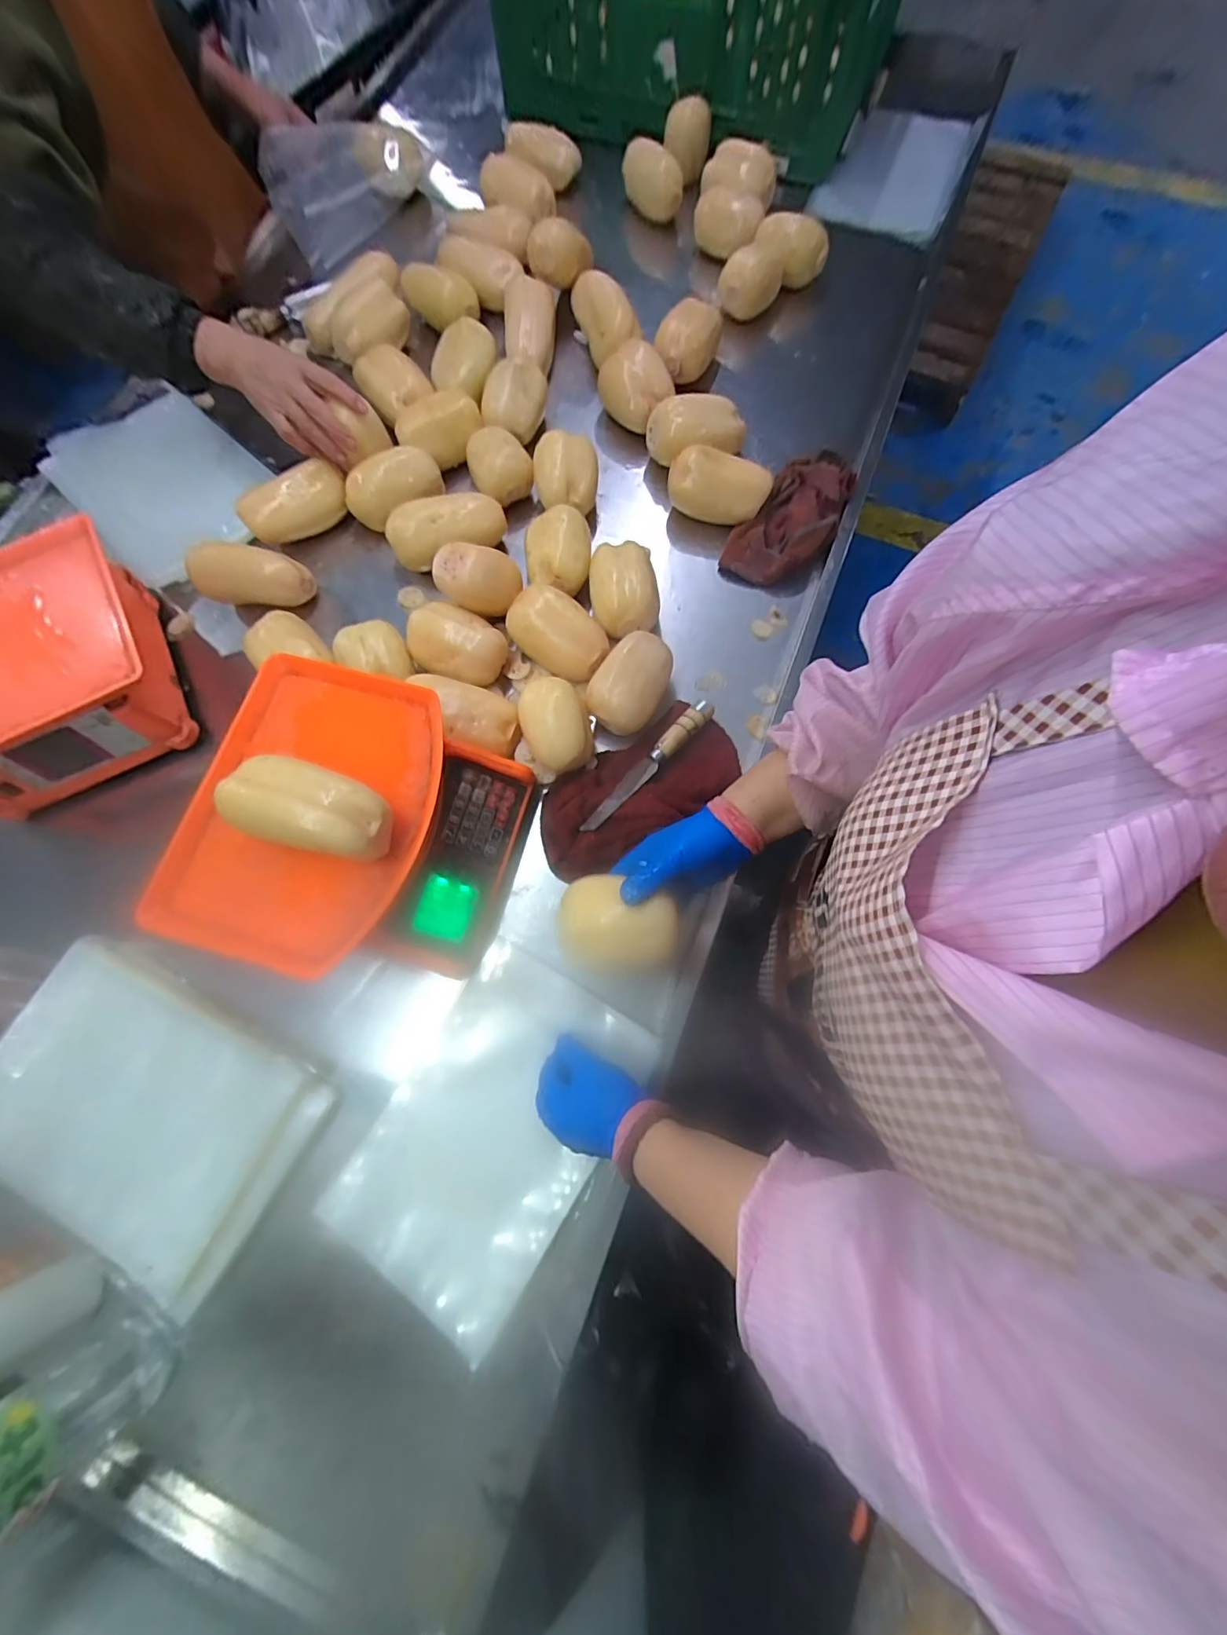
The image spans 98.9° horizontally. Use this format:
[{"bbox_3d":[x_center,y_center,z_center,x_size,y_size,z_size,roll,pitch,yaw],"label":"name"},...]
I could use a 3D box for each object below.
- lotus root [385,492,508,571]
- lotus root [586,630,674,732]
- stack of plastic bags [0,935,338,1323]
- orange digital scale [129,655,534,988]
[{"bbox_3d":[-0.216,-0.372,0.680,0.154,0.061,0.068,-16,75,-3],"label":"lotus root"},{"bbox_3d":[0.023,-0.157,0.622,0.080,0.071,0.123,31,78,10],"label":"lotus root"},{"bbox_3d":[-0.463,0.277,0.505,0.322,0.041,0.216,29,78,9],"label":"stack of plastic bags"},{"bbox_3d":[-0.254,0.010,0.542,0.280,0.121,0.287,14,76,6],"label":"orange digital scale"}]

